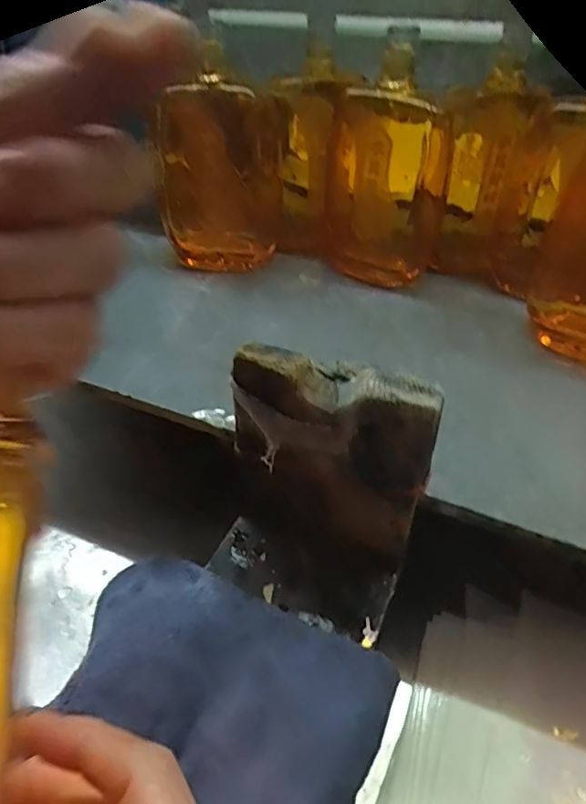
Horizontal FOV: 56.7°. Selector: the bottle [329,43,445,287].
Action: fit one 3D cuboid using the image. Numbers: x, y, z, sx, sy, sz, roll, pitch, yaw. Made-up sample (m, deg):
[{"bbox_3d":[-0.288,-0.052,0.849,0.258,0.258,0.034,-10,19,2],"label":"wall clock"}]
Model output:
[{"bbox_3d":[0.085,-0.207,0.498,0.094,0.179,0.082,2,43,2],"label":"bottle"}]

